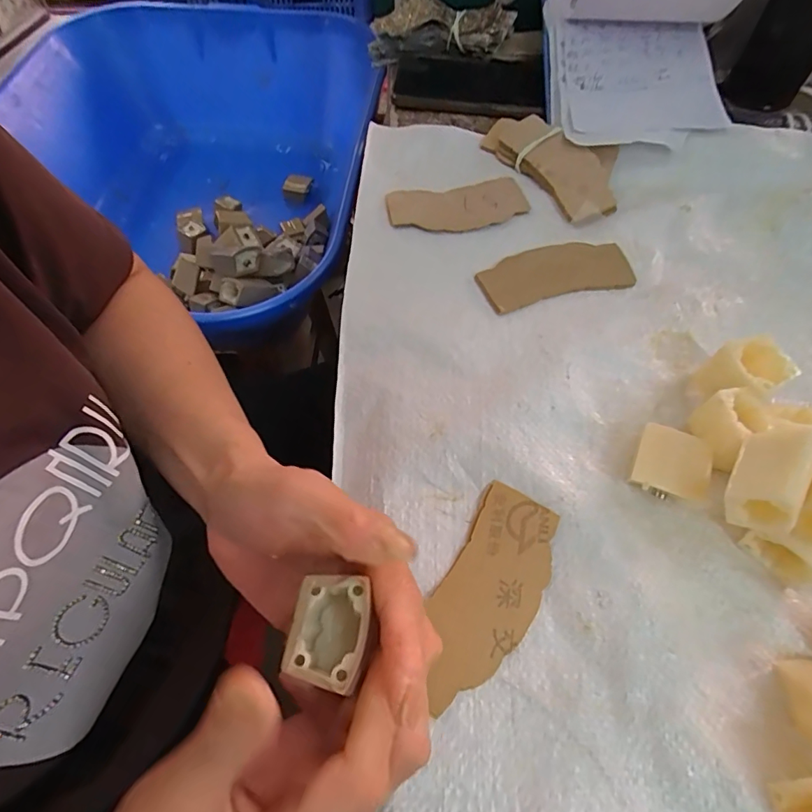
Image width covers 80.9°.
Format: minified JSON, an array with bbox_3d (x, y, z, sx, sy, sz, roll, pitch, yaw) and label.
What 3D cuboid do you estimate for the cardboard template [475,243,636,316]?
[{"bbox_3d":[0.107,-0.099,0.351,0.111,0.006,0.052,-14,60,-10],"label":"cardboard template"}]

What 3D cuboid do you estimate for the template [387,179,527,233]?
[{"bbox_3d":[0.042,-0.159,0.378,0.112,0.008,0.049,-12,61,-7],"label":"template"}]

